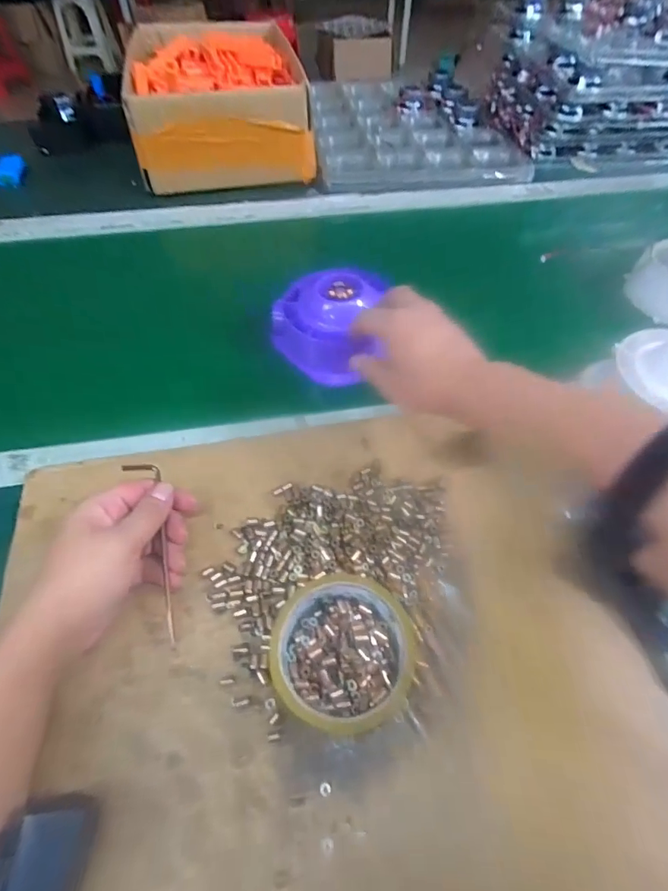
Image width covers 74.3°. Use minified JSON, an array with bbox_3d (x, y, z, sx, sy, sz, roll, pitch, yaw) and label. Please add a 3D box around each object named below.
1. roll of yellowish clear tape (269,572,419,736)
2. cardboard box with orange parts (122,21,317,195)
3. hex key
[{"bbox_3d":[0.010,0.135,0.293,0.095,0.038,0.091,-1,55,1],"label":"roll of yellowish clear tape"},{"bbox_3d":[-0.201,-0.604,0.770,0.269,0.125,0.371,-10,55,-8],"label":"cardboard box with orange parts"},{"bbox_3d":[-0.137,0.079,0.326,0.027,0.011,0.138,-10,75,-6],"label":"hex key"}]

